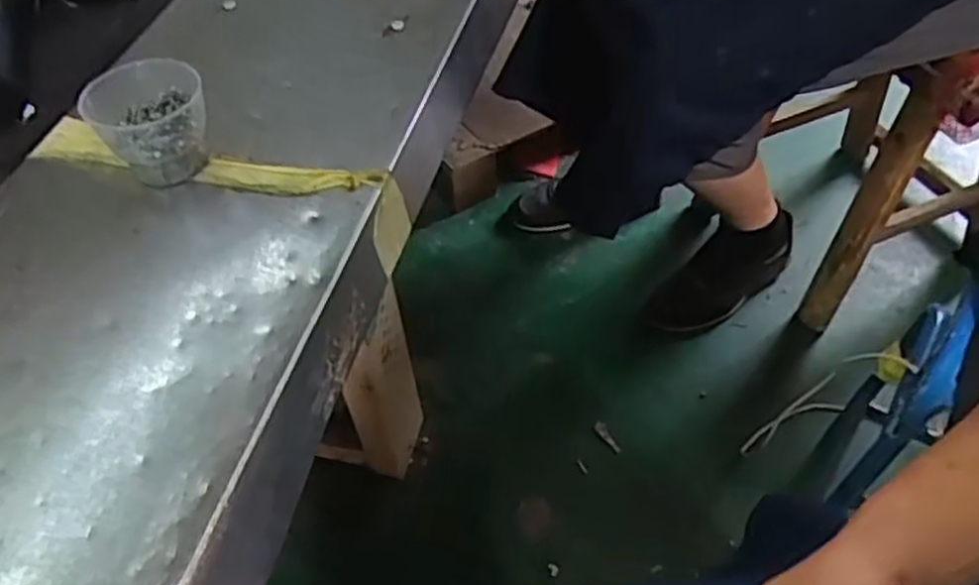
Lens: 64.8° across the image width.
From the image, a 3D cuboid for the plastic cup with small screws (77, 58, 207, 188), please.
[{"bbox_3d":[-0.193,-0.099,0.442,0.064,0.050,0.065,-29,56,-19],"label":"plastic cup with small screws"}]

